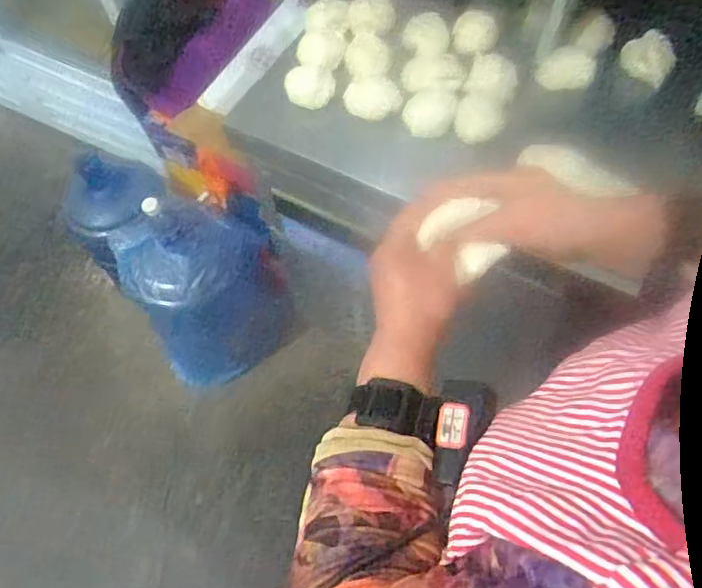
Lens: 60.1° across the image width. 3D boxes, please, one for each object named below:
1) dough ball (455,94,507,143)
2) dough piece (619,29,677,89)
[{"bbox_3d":[0.178,-0.240,0.831,0.064,0.032,0.054,13,63,11],"label":"dough ball"},{"bbox_3d":[0.406,-0.324,0.827,0.068,0.036,0.057,31,68,20],"label":"dough piece"}]

